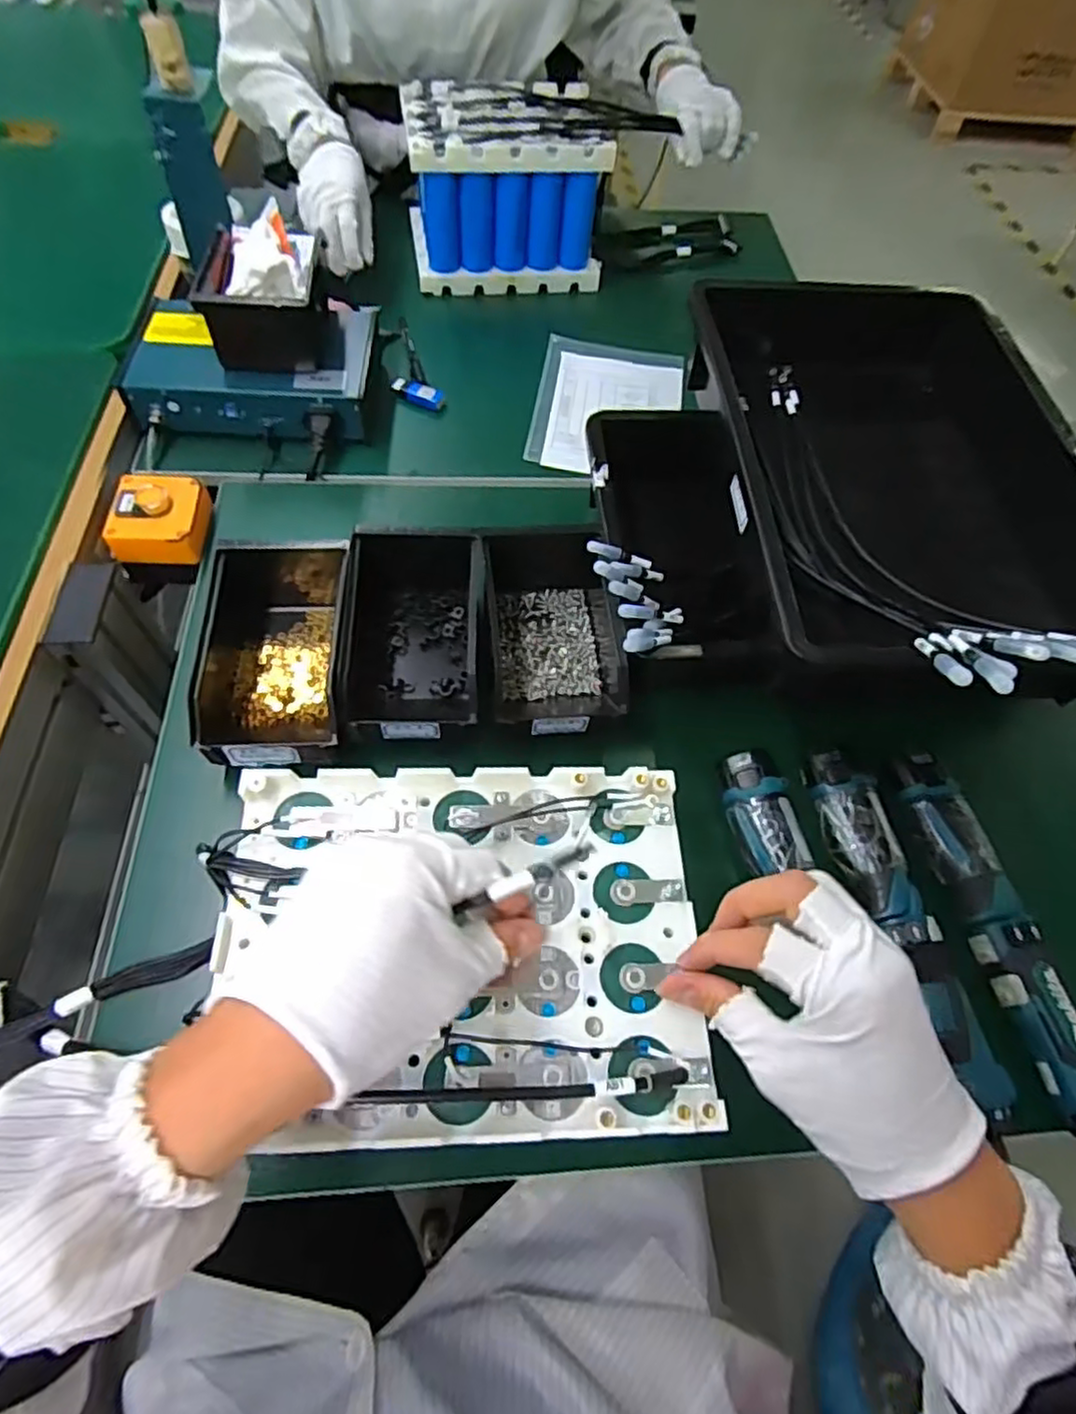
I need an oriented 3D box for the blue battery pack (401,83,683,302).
[{"bbox_3d":[-0.035,-0.656,0.874,0.248,0.162,0.179,-5,60,-7],"label":"blue battery pack"}]

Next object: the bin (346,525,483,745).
[{"bbox_3d":[-0.096,-0.065,0.564,0.102,0.079,0.193,-1,60,-5],"label":"bin"}]

